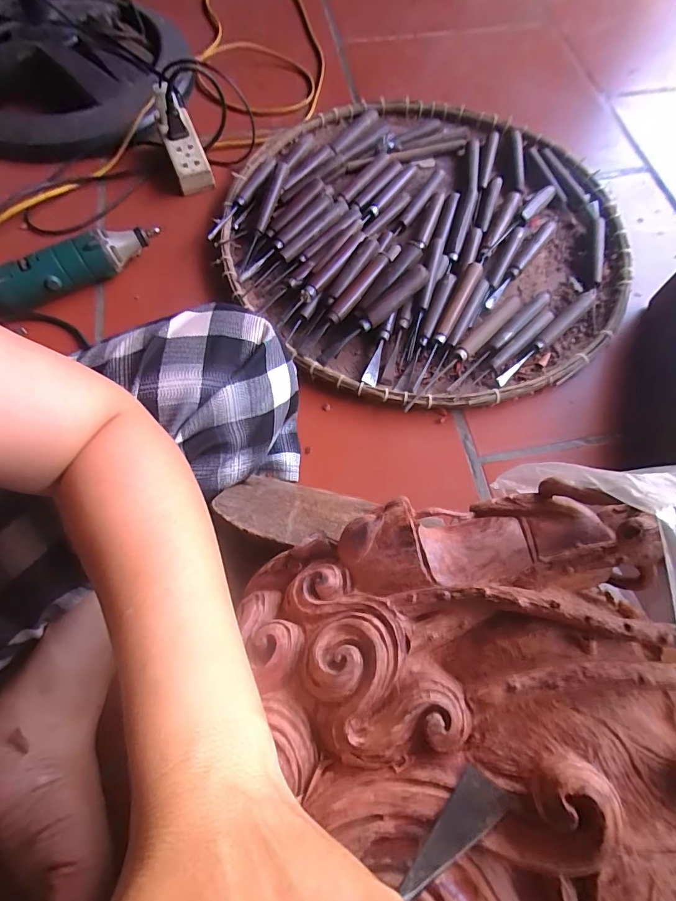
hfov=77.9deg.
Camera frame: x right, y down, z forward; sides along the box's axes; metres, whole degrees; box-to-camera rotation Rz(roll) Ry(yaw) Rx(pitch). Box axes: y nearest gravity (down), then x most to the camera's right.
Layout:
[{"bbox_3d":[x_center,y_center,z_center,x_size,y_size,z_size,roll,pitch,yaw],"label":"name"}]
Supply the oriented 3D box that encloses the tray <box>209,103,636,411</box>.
[{"bbox_3d":[0.118,-0.291,0.550,0.486,0.043,0.499,-36,74,-12],"label":"tray"}]

